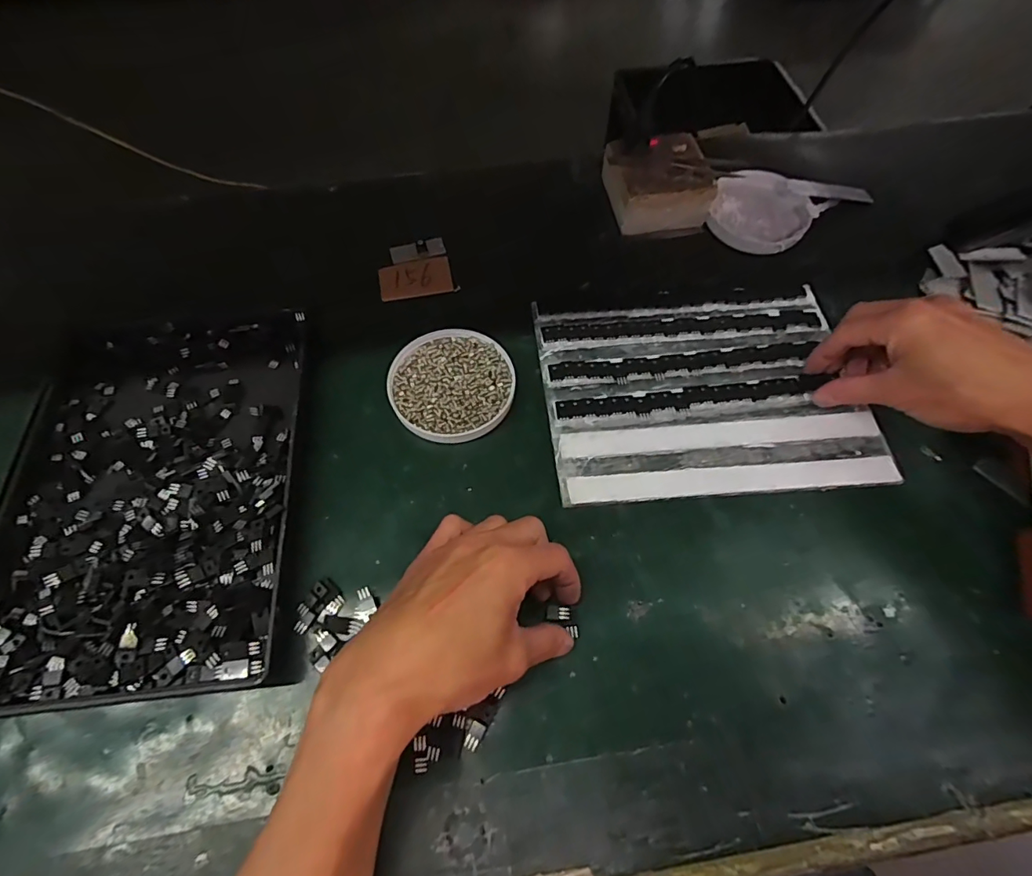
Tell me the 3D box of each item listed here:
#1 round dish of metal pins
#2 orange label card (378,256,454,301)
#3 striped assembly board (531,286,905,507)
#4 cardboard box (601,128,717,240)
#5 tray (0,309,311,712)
[{"bbox_3d":[-0.051,-0.044,0.392,0.096,0.011,0.098,0,64,1],"label":"round dish of metal pins"},{"bbox_3d":[-0.093,-0.149,0.452,0.065,0.004,0.042,-12,65,-5],"label":"orange label card"},{"bbox_3d":[0.146,-0.037,0.386,0.239,0.008,0.171,-4,64,-1],"label":"striped assembly board"},{"bbox_3d":[0.136,-0.248,0.477,0.093,0.038,0.092,-13,65,-5],"label":"cardboard box"},{"bbox_3d":[-0.256,0.027,0.349,0.201,0.028,0.284,-7,64,-2],"label":"tray"}]

